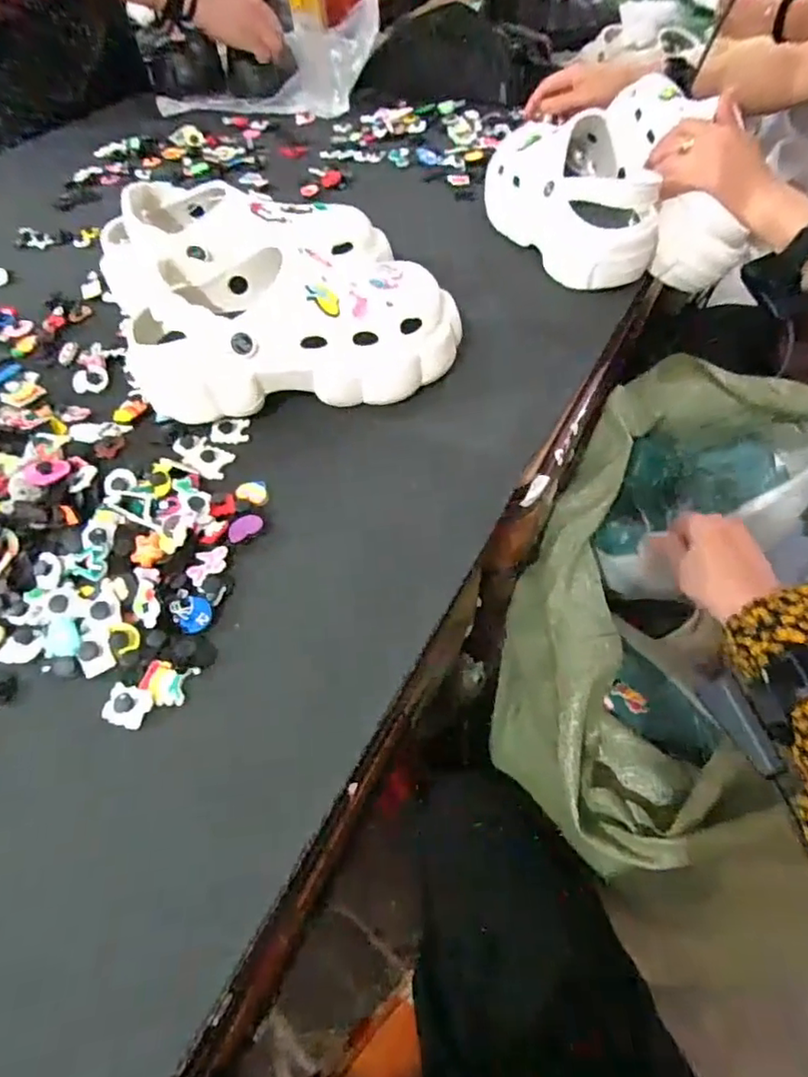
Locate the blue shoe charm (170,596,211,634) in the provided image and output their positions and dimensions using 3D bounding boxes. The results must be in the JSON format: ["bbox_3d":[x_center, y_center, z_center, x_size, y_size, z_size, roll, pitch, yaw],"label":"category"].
[{"bbox_3d":[-0.134,0.047,0.374,0.021,0.004,0.026,-33,59,-22],"label":"blue shoe charm"}]

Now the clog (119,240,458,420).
[{"bbox_3d":[-0.085,-0.168,0.490,0.265,0.099,0.108,-7,53,-4],"label":"clog"}]

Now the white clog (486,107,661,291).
[{"bbox_3d":[0.177,-0.368,0.632,0.112,0.099,0.251,-21,54,-12],"label":"white clog"}]

